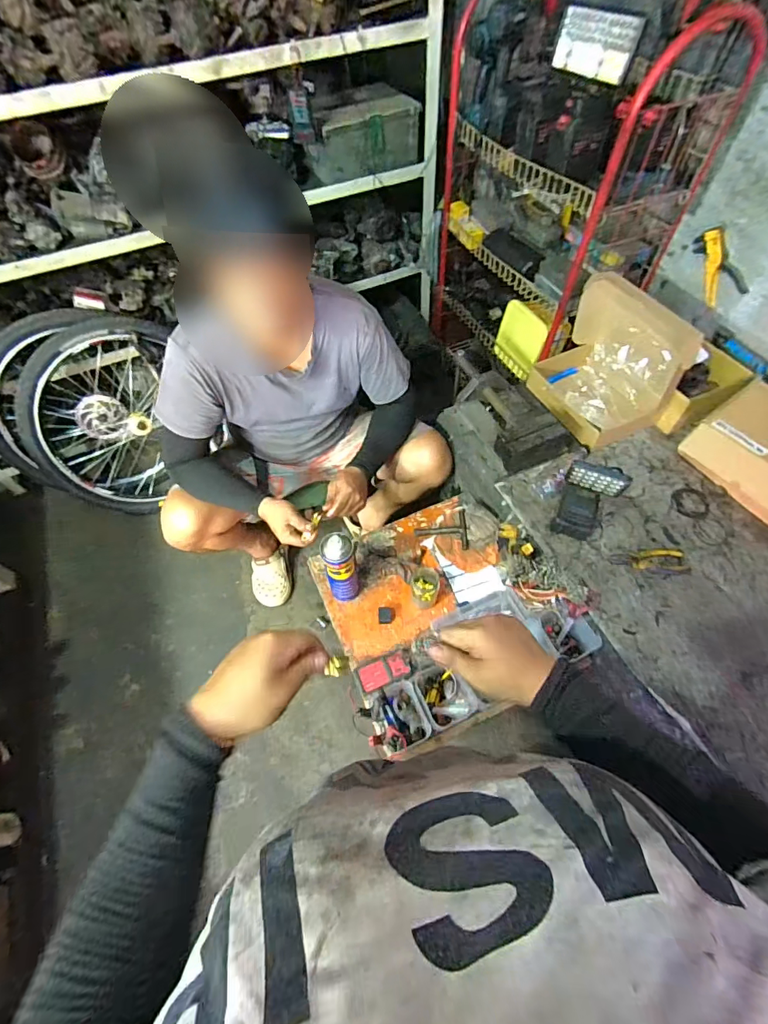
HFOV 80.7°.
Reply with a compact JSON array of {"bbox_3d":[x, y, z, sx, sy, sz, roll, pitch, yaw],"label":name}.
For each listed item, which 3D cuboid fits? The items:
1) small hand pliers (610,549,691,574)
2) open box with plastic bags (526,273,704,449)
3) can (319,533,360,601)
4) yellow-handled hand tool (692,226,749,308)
[{"bbox_3d":[0.558,0.101,0.945,0.145,0.013,0.055,3,58,4],"label":"small hand pliers"},{"bbox_3d":[0.503,-0.360,1.104,0.215,0.285,0.337,-22,60,-11],"label":"open box with plastic bags"},{"bbox_3d":[-0.086,0.121,0.920,0.060,0.226,0.059,-1,58,1],"label":"can"},{"bbox_3d":[0.789,-0.574,1.072,0.027,0.141,0.176,-22,60,-11],"label":"yellow-handled hand tool"}]

